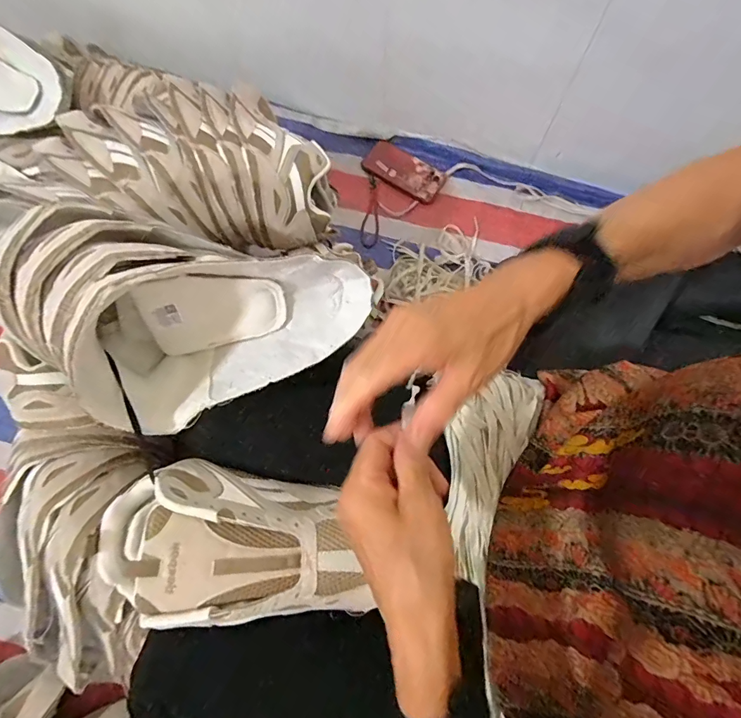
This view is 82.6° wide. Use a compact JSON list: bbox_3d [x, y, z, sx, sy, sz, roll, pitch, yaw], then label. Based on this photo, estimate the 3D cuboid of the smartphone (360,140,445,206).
[{"bbox_3d":[0.065,-0.379,0.848,0.168,0.011,0.082,33,78,9],"label":"smartphone"}]

